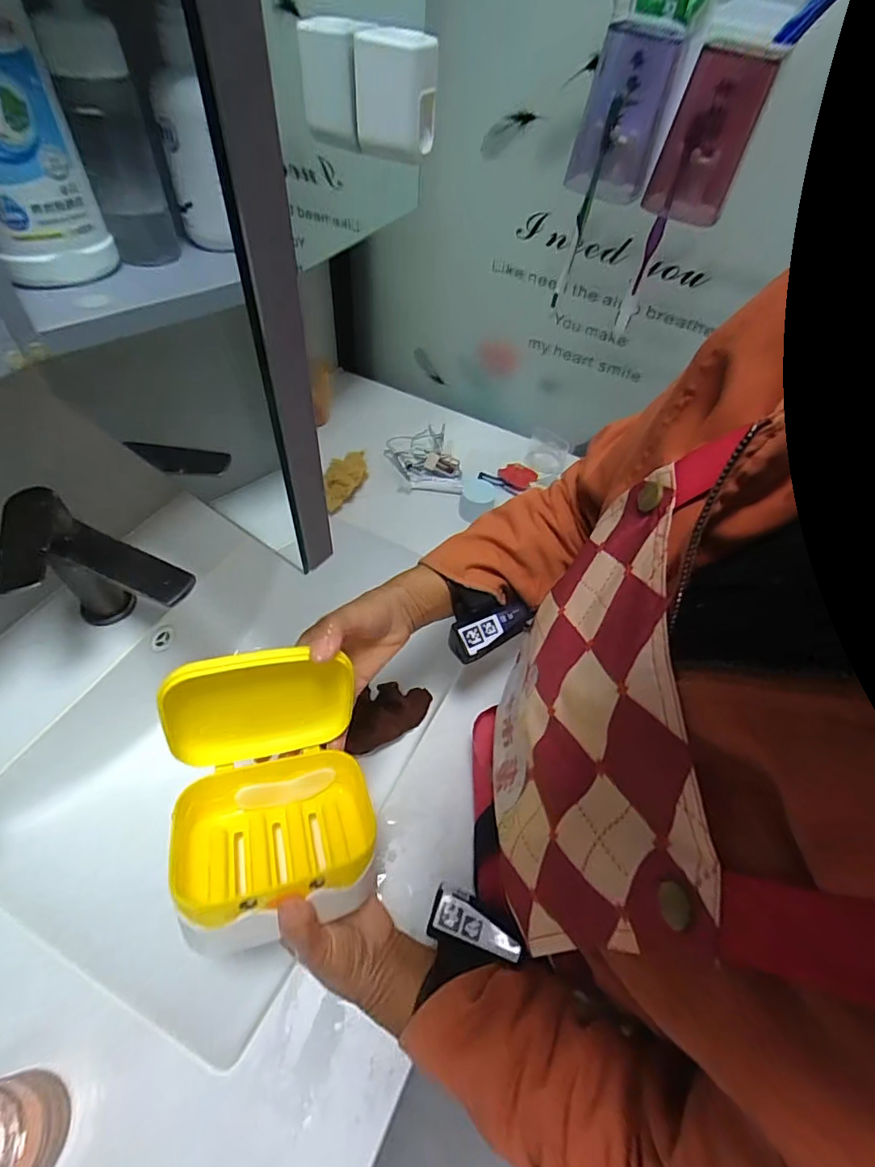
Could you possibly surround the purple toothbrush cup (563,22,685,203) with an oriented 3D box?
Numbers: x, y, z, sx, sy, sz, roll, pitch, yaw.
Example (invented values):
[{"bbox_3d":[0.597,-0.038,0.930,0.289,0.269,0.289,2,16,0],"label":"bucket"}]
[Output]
[{"bbox_3d":[0.155,-0.390,0.431,0.070,0.116,0.053,12,53,3],"label":"purple toothbrush cup"}]

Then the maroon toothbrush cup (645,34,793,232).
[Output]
[{"bbox_3d":[0.225,-0.371,0.416,0.063,0.109,0.067,20,54,9],"label":"maroon toothbrush cup"}]

